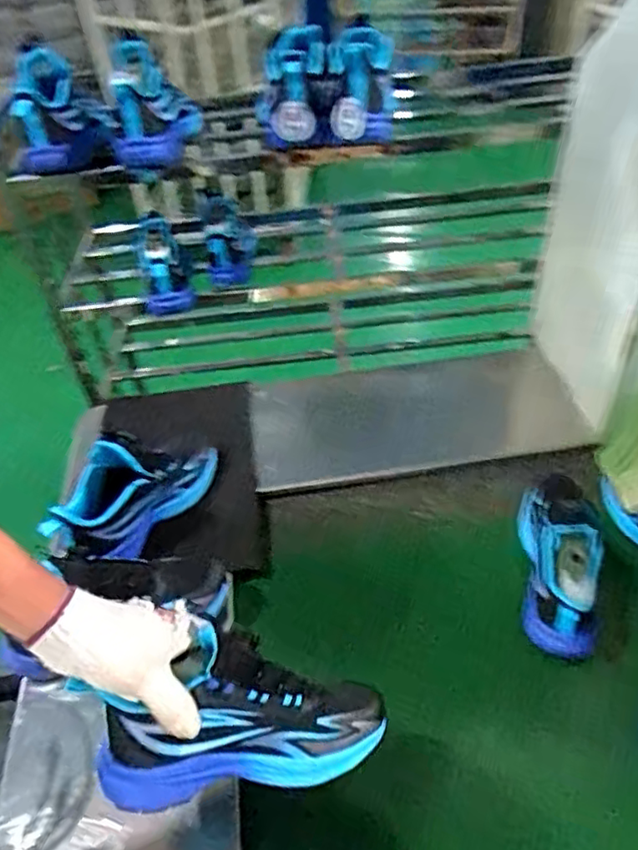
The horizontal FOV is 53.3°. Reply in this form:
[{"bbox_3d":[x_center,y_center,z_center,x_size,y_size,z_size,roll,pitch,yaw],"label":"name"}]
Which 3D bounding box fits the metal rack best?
[{"bbox_3d":[-0.013,-0.317,1.198,0.907,0.486,0.385,-5,44,0],"label":"metal rack"}]

